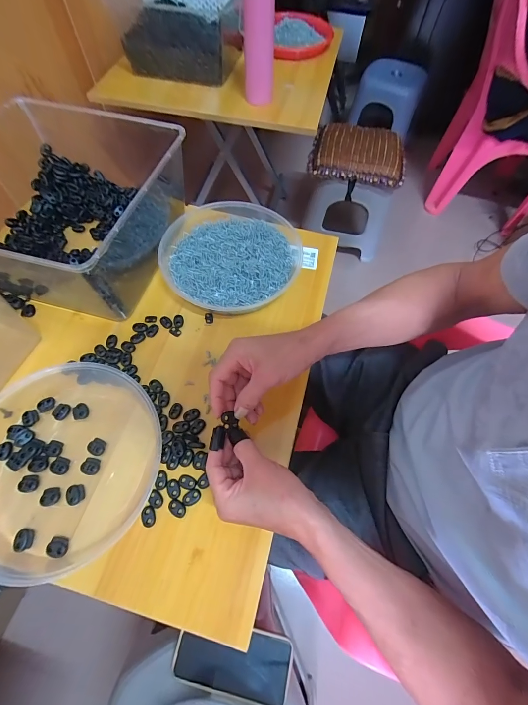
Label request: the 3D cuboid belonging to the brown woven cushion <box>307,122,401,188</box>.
[{"bbox_3d":[0.302,-0.643,0.978,0.301,0.065,0.236,11,64,3],"label":"brown woven cushion"}]

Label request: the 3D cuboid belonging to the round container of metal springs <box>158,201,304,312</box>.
[{"bbox_3d":[-0.056,-0.163,0.504,0.213,0.038,0.228,1,64,-2],"label":"round container of metal springs"}]

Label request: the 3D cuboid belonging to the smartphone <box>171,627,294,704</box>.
[{"bbox_3d":[-0.045,0.465,0.463,0.175,0.007,0.083,13,20,2],"label":"smartphone"}]

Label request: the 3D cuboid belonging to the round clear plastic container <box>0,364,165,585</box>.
[{"bbox_3d":[-0.255,0.124,0.358,0.239,0.048,0.221,1,64,-2],"label":"round clear plastic container"}]

